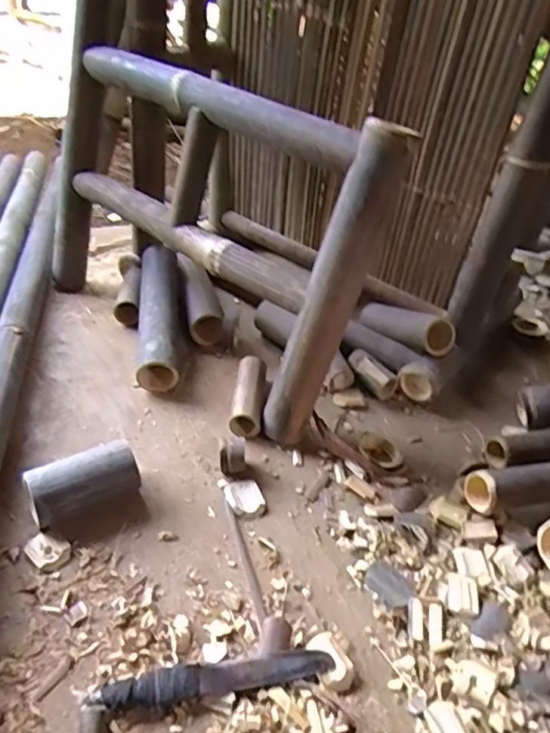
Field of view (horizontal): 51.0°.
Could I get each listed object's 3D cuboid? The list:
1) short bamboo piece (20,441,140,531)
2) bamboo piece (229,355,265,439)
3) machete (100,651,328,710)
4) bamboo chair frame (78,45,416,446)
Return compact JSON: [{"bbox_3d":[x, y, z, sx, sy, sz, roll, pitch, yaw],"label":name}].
[{"bbox_3d":[-0.267,0.169,0.811,0.145,0.079,0.074,-15,46,-25],"label":"short bamboo piece"},{"bbox_3d":[-0.046,0.054,1.004,0.053,0.052,0.165,7,39,0],"label":"bamboo piece"},{"bbox_3d":[-0.062,0.351,0.655,0.256,0.026,0.040,-2,41,-13],"label":"machete"},{"bbox_3d":[-0.104,-0.234,0.955,0.160,0.426,0.586,-27,51,-35],"label":"bamboo chair frame"}]

